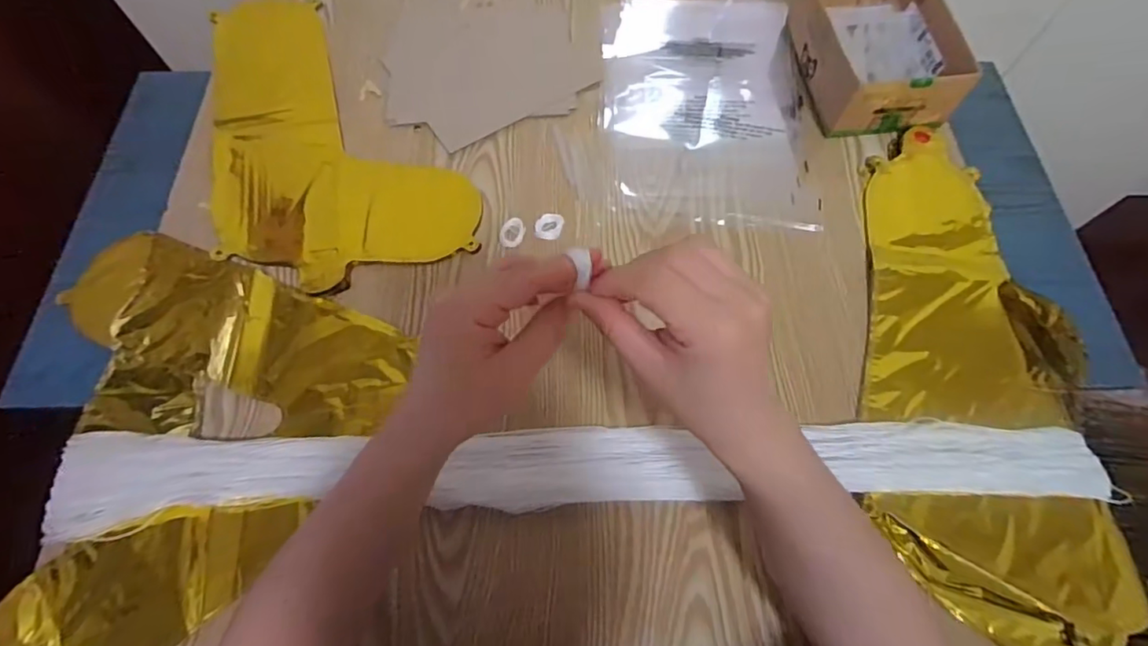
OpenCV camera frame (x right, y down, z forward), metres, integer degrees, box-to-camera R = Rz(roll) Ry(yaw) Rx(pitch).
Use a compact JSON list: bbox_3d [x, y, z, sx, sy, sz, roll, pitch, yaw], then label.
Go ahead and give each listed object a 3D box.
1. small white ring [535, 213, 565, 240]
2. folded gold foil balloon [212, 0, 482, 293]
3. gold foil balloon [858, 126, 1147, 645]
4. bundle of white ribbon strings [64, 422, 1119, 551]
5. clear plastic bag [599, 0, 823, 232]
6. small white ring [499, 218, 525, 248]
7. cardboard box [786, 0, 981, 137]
[{"bbox_3d":[-0.023,-0.091,0.515,0.027,0.008,0.025,0,67,0],"label":"small white ring"},{"bbox_3d":[-0.255,-0.211,0.560,0.229,0.013,0.388,-17,68,-8],"label":"folded gold foil balloon"},{"bbox_3d":[0.341,0.029,0.456,0.187,0.014,0.445,7,67,3],"label":"gold foil balloon"},{"bbox_3d":[0.007,0.114,0.416,0.787,0.018,0.060,-1,67,-1],"label":"bundle of white ribbon strings"},{"bbox_3d":[0.138,-0.240,0.579,0.208,0.007,0.305,2,67,1],"label":"clear plastic bag"},{"bbox_3d":[-0.058,-0.087,0.512,0.021,0.009,0.035,13,67,5],"label":"small white ring"},{"bbox_3d":[0.312,-0.288,0.566,0.134,0.068,0.185,-7,67,-4],"label":"cardboard box"}]

